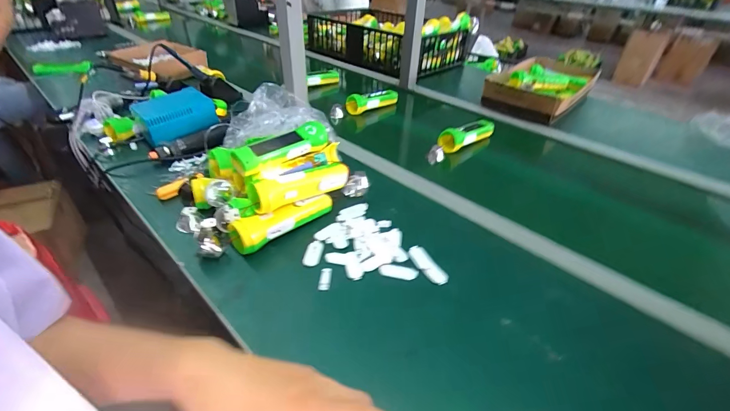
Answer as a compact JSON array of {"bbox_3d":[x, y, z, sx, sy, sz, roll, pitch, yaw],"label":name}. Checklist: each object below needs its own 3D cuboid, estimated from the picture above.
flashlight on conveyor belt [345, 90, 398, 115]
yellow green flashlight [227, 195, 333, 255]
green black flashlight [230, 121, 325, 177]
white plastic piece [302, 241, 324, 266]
[{"bbox_3d":[0.022,-0.296,0.994,0.169,0.055,0.045,-24,45,-31],"label":"flashlight on conveyor belt"},{"bbox_3d":[-0.124,0.020,0.543,0.167,0.045,0.041,-28,48,-34],"label":"yellow green flashlight"},{"bbox_3d":[-0.129,-0.095,0.572,0.042,0.046,0.180,31,46,31],"label":"green black flashlight"},{"bbox_3d":[-0.076,0.071,0.518,0.024,0.007,0.047,7,38,5],"label":"white plastic piece"}]

